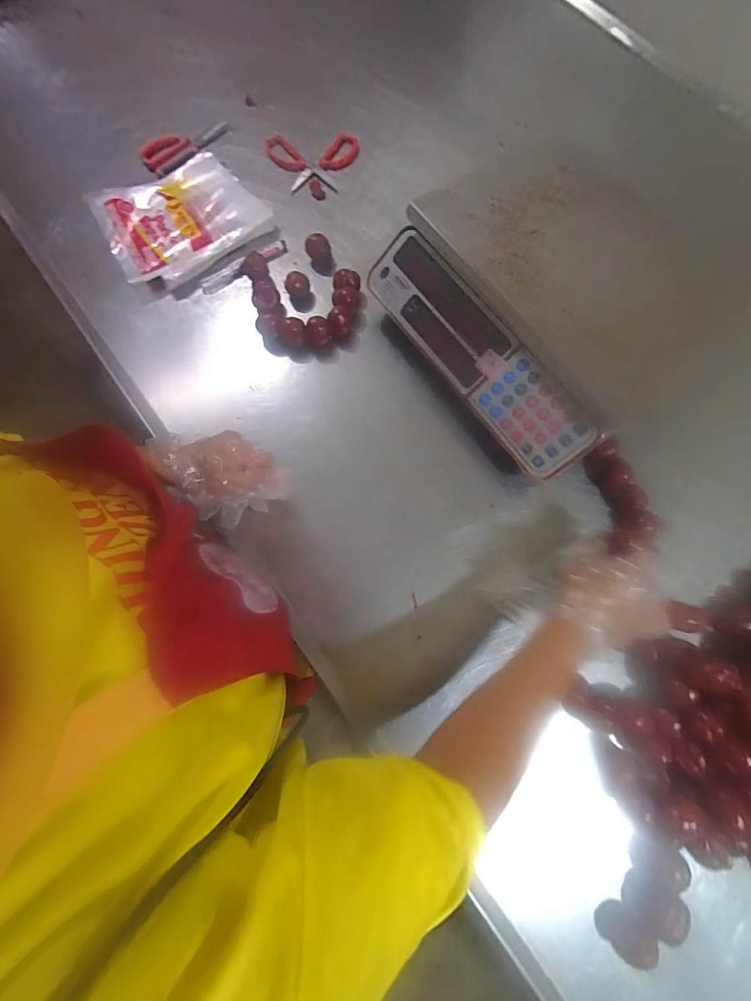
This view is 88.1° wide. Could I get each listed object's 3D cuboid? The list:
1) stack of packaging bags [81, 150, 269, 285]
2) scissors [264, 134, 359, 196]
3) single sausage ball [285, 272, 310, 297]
[{"bbox_3d":[-0.280,-0.413,0.572,0.223,0.040,0.174,-31,78,-8],"label":"stack of packaging bags"},{"bbox_3d":[-0.101,-0.536,0.616,0.145,0.017,0.099,0,76,-1],"label":"scissors"},{"bbox_3d":[-0.109,-0.303,0.543,0.031,0.025,0.025,-3,76,-1],"label":"single sausage ball"}]

